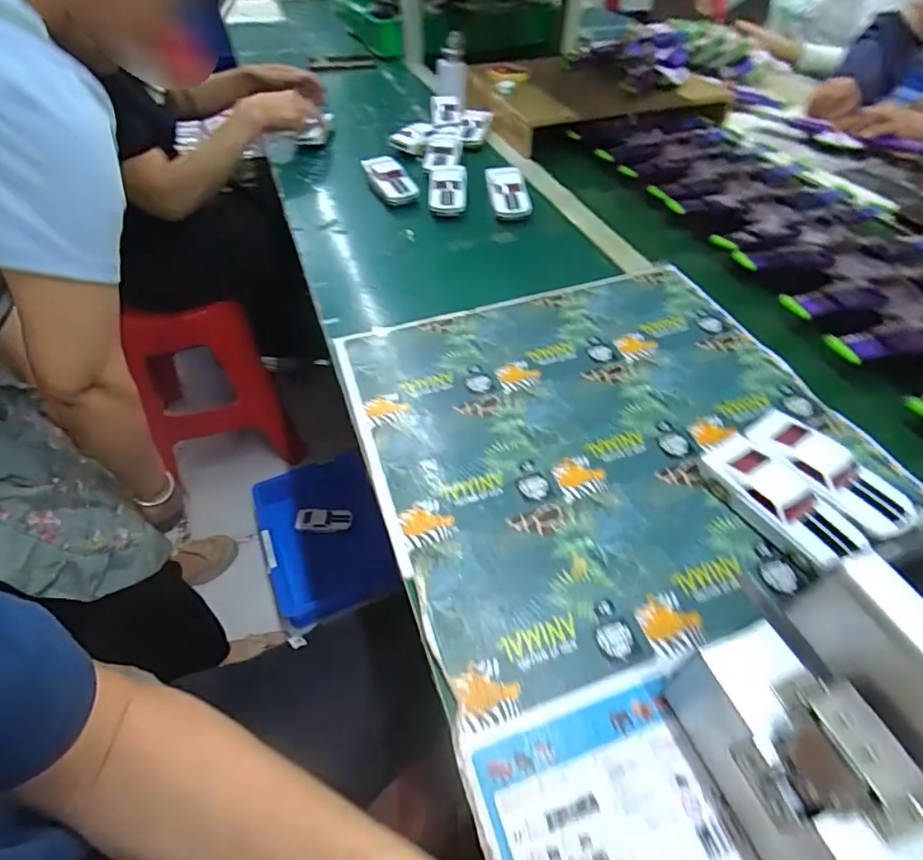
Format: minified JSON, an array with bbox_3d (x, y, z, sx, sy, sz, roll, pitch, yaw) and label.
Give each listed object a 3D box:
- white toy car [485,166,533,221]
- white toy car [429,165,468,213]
[{"bbox_3d":[0.071,-0.370,0.796,0.060,0.034,0.128,-3,49,-3],"label":"white toy car"},{"bbox_3d":[-0.021,-0.378,0.811,0.059,0.032,0.124,-1,49,-1],"label":"white toy car"}]

